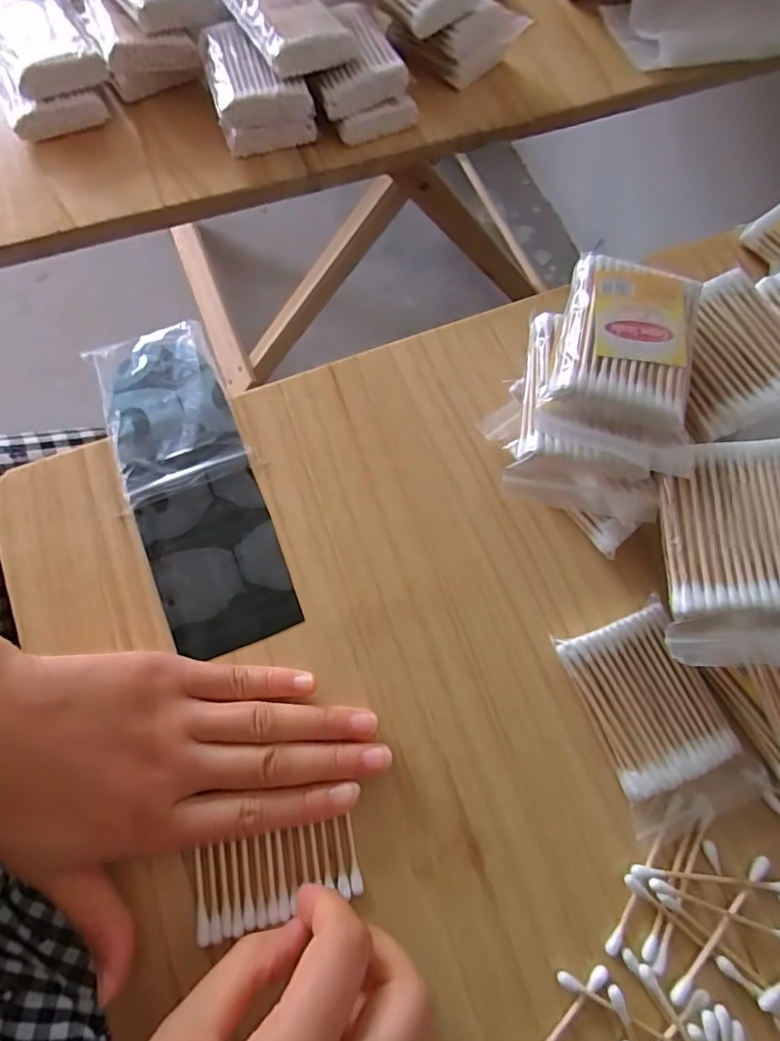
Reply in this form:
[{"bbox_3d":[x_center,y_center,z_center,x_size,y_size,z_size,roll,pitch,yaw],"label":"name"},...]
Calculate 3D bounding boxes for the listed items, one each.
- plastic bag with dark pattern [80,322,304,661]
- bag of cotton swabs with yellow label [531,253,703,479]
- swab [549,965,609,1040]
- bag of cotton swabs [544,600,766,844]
[{"bbox_3d":[-0.103,-0.023,0.273,0.061,0.006,0.178,-20,75,-7],"label":"plastic bag with dark pattern"},{"bbox_3d":[0.102,-0.066,0.223,0.063,0.017,0.084,17,71,1],"label":"bag of cotton swabs with yellow label"},{"bbox_3d":[0.062,0.207,0.210,0.006,0.004,0.072,44,77,10],"label":"swab"},{"bbox_3d":[0.122,0.088,0.241,0.060,0.012,0.089,-19,75,-7],"label":"bag of cotton swabs"}]

